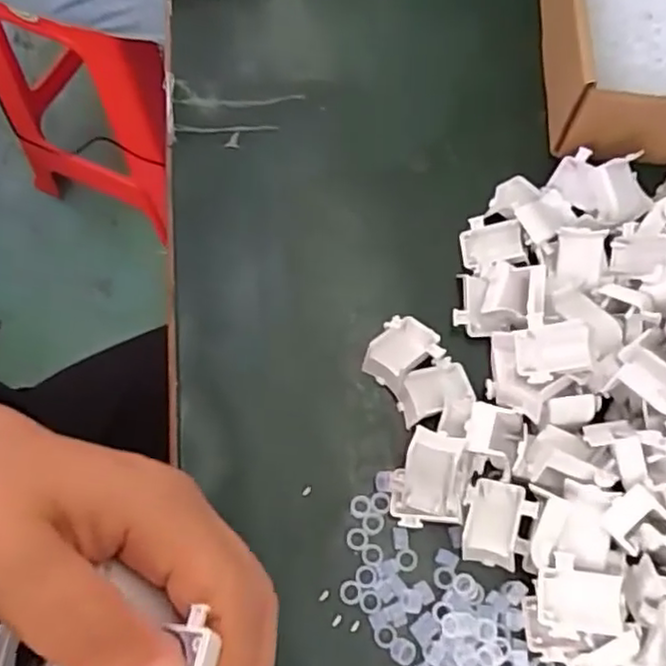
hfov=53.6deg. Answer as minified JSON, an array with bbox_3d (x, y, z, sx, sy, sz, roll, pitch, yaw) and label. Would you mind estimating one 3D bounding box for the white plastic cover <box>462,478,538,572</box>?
[{"bbox_3d":[0.067,0.077,0.267,0.026,0.008,0.033,11,69,5],"label":"white plastic cover"}]

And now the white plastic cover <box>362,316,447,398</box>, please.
[{"bbox_3d":[0.032,0.009,0.298,0.027,0.015,0.033,39,74,15],"label":"white plastic cover"}]

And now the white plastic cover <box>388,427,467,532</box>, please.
[{"bbox_3d":[0.039,0.060,0.272,0.028,0.018,0.038,6,69,3],"label":"white plastic cover"}]

